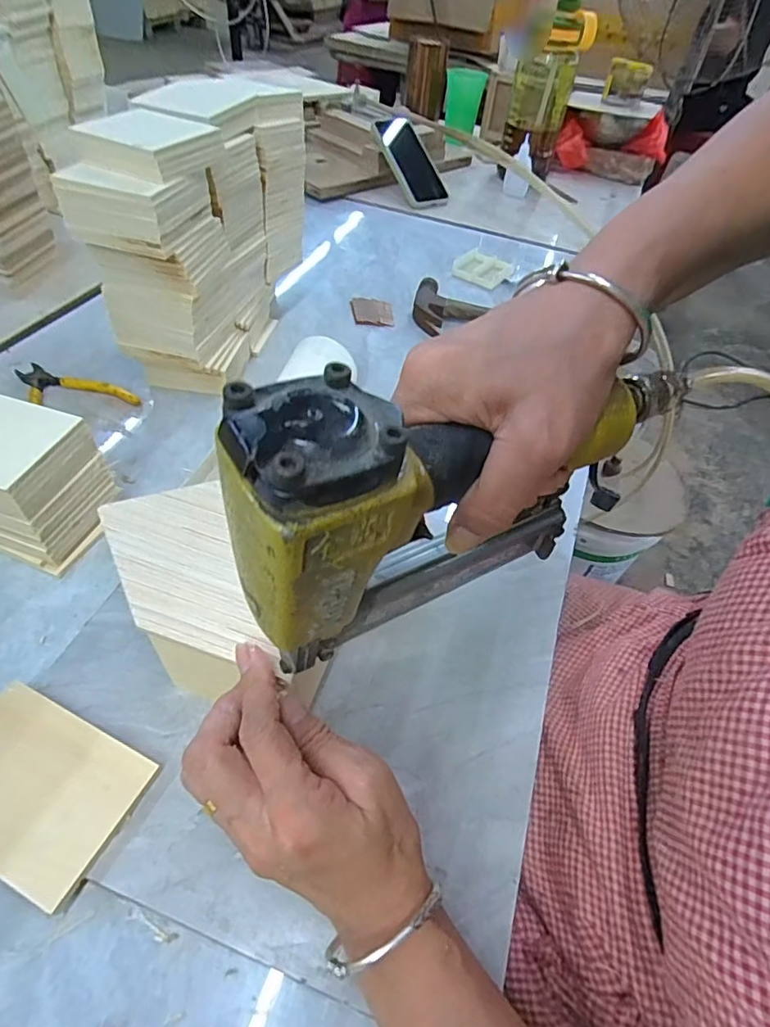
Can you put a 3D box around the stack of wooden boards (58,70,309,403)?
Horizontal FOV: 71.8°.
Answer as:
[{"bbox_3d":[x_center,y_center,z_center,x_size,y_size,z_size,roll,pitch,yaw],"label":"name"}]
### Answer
[{"bbox_3d":[-0.166,-0.265,0.525,0.089,0.205,0.251,16,51,10],"label":"stack of wooden boards"}]

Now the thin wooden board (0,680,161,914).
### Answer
[{"bbox_3d":[-0.188,0.144,0.283,0.105,0.005,0.073,22,50,13],"label":"thin wooden board"}]

